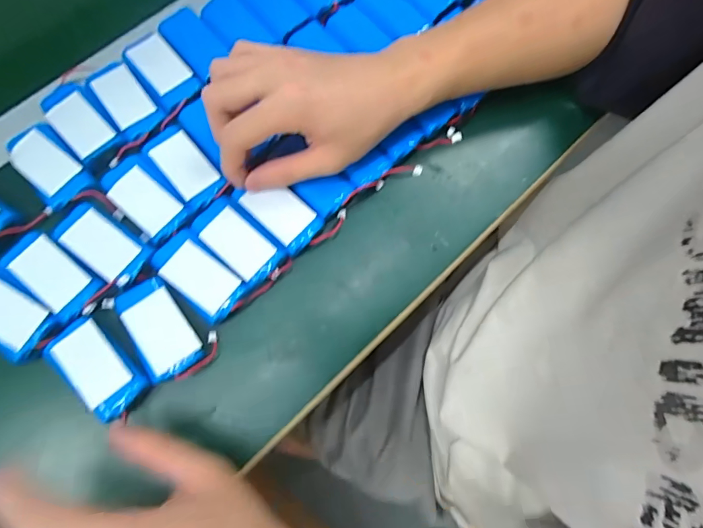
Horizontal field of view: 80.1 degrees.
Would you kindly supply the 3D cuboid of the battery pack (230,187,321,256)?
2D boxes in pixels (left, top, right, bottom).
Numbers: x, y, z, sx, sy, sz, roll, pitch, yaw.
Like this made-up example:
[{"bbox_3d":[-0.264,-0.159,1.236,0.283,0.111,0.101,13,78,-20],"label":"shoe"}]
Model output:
[{"bbox_3d":[-0.054,-0.041,0.313,0.063,0.013,0.034,44,79,10],"label":"battery pack"}]

